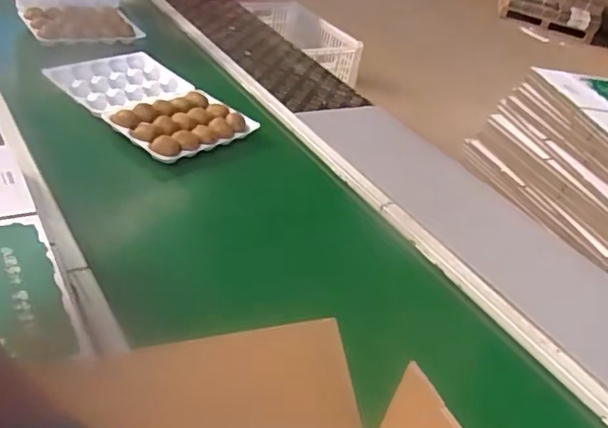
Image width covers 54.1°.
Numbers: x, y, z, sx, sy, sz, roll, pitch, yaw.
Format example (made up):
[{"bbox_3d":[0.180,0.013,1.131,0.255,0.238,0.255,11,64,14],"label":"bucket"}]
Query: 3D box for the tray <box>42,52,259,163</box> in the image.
[{"bbox_3d":[-0.306,-0.219,1.165,0.403,0.044,0.216,34,39,31],"label":"tray"}]

